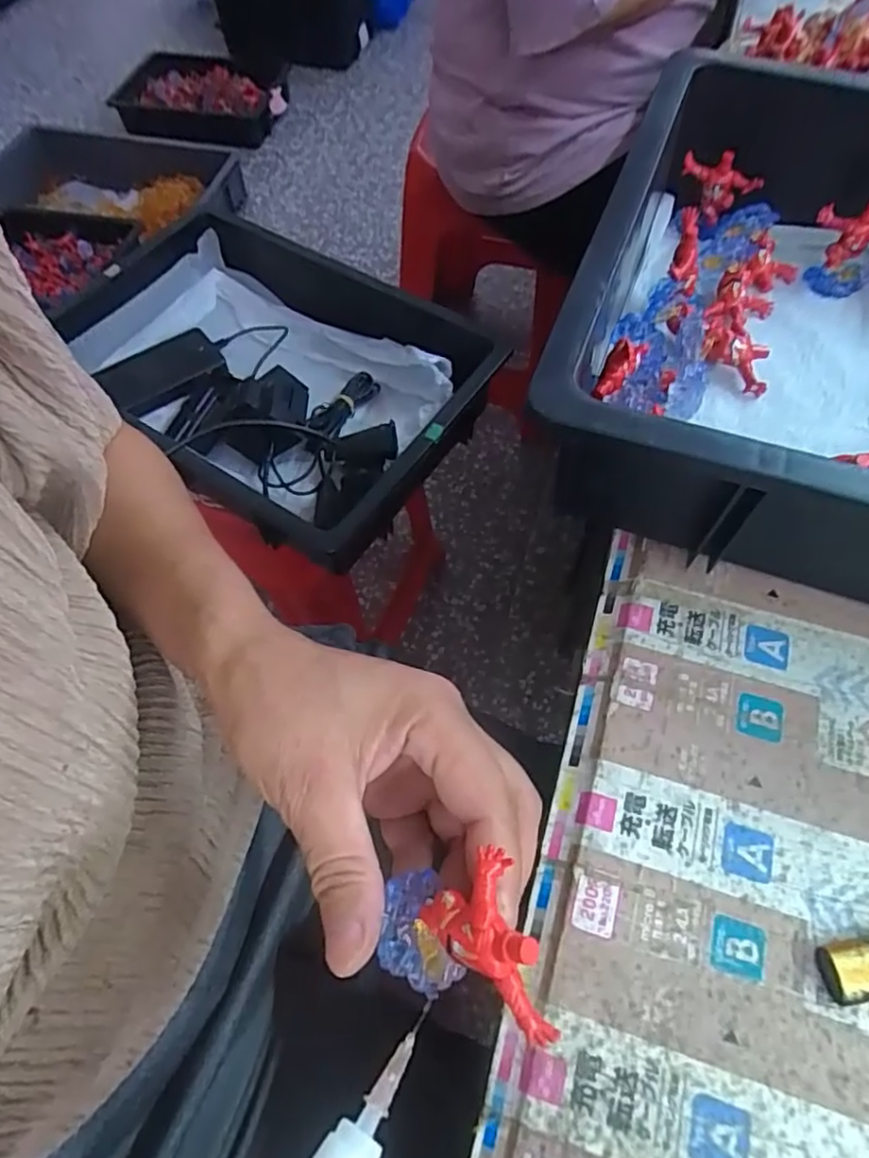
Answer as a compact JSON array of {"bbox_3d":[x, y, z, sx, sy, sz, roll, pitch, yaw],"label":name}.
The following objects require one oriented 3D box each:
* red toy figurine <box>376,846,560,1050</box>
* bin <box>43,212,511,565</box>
[{"bbox_3d":[0.012,0.108,0.198,0.031,0.053,0.046,-15,78,-53],"label":"red toy figurine"},{"bbox_3d":[-0.190,-0.233,0.725,0.486,0.099,0.296,32,67,17],"label":"bin"}]

